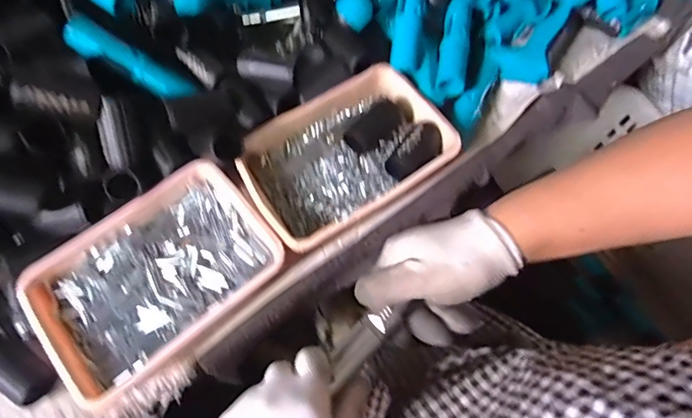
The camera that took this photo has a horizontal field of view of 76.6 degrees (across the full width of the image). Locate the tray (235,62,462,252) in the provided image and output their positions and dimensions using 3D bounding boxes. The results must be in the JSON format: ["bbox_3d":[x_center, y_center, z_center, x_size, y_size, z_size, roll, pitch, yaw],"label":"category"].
[{"bbox_3d":[-0.003,-0.057,0.449,0.202,0.036,0.137,-31,69,-15],"label":"tray"}]

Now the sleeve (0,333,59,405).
[{"bbox_3d":[-0.278,0.132,0.370,0.068,0.026,0.033,32,68,13],"label":"sleeve"}]

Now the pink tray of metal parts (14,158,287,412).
[{"bbox_3d":[-0.169,0.058,0.396,0.200,0.033,0.145,-39,71,-17],"label":"pink tray of metal parts"}]

